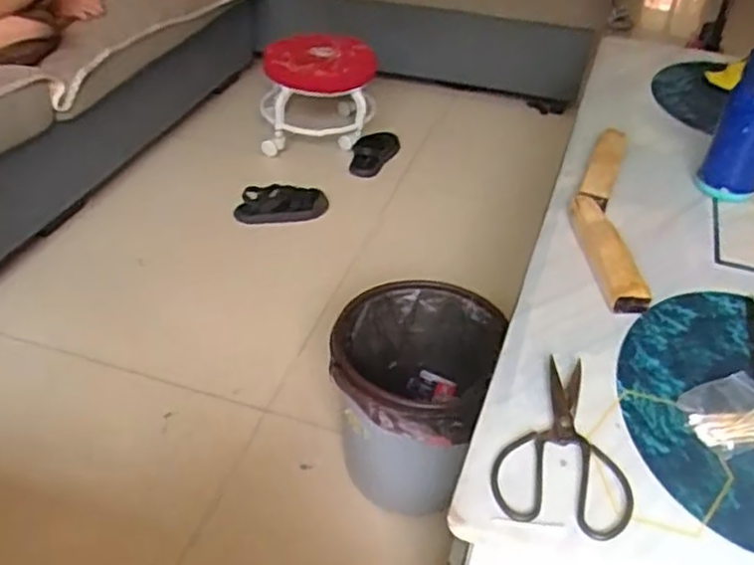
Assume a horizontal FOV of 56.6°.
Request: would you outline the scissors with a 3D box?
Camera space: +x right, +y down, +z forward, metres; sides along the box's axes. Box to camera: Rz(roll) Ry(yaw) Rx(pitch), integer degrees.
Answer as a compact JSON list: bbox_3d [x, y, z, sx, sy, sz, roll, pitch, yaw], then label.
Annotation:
[{"bbox_3d":[0.169,0.139,0.636,0.115,0.006,0.191,11,39,8],"label":"scissors"}]

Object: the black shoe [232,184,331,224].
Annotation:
[{"bbox_3d":[-0.220,-0.182,1.617,0.212,0.066,0.065,-6,40,-12],"label":"black shoe"}]

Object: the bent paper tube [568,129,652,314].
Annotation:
[{"bbox_3d":[0.302,-0.103,0.943,0.081,0.031,0.404,10,38,6],"label":"bent paper tube"}]

